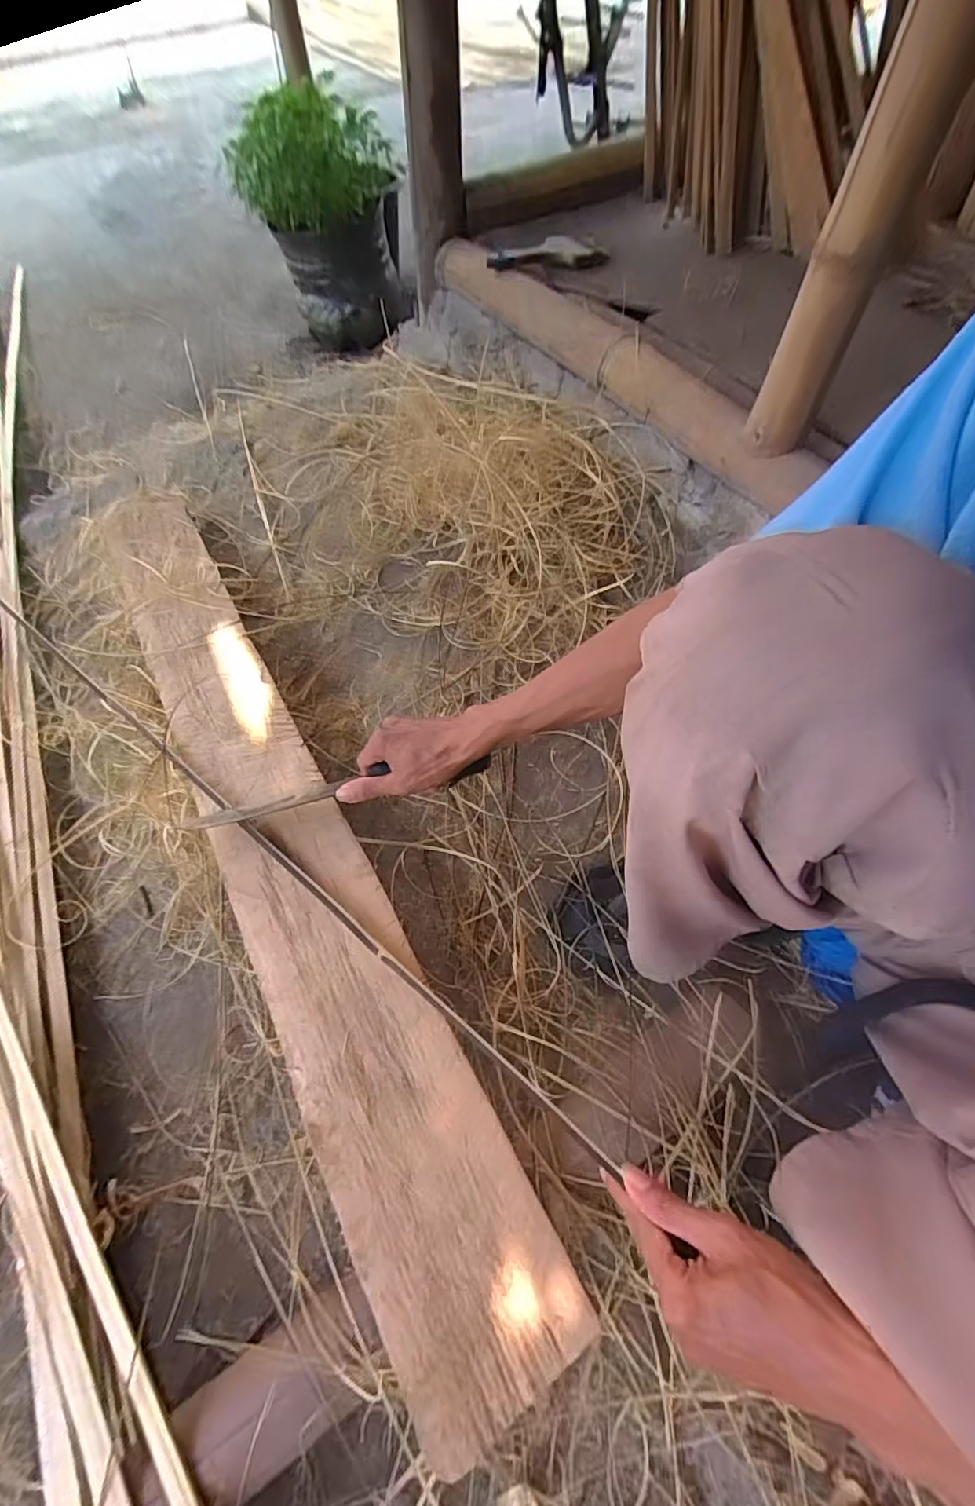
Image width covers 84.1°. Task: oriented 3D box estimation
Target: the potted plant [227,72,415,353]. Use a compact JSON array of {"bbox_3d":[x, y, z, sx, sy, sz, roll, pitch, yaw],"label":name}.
[{"bbox_3d":[-0.330,-1.106,1.126,0.276,0.343,0.232,5,60,4],"label":"potted plant"}]

